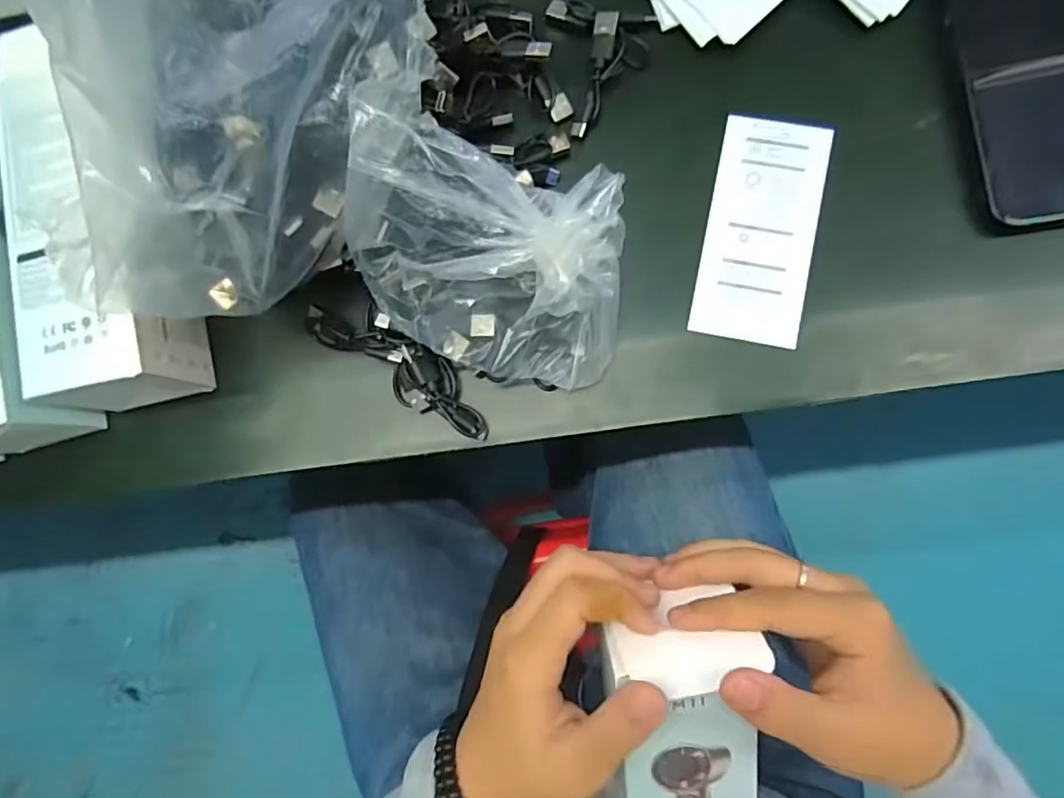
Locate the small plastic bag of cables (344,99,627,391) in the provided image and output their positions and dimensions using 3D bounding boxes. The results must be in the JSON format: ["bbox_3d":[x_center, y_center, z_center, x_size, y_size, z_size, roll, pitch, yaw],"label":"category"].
[{"bbox_3d":[-0.020,-0.065,0.278,0.132,0.087,0.096,18,86,7],"label":"small plastic bag of cables"}]

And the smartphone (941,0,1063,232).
[{"bbox_3d":[0.258,-0.160,0.297,0.072,0.013,0.148,-8,83,5],"label":"smartphone"}]

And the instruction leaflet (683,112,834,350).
[{"bbox_3d":[0.121,-0.089,0.310,0.055,0.004,0.118,11,85,7],"label":"instruction leaflet"}]

